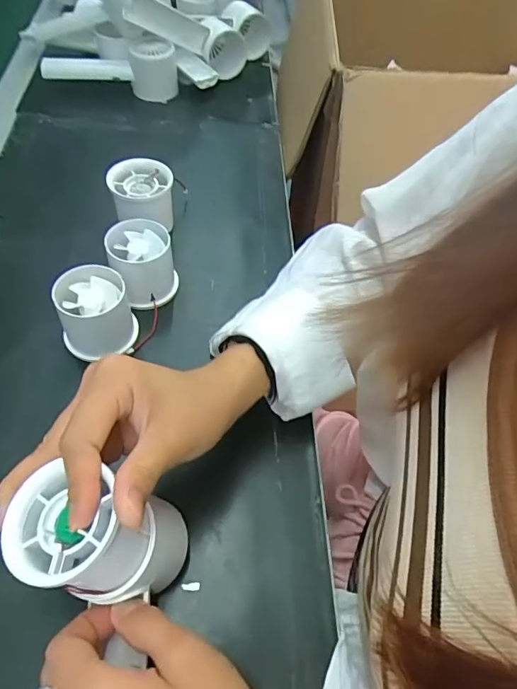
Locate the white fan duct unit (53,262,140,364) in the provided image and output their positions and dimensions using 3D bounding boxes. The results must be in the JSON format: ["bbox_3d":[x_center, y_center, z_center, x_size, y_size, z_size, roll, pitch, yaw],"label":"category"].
[{"bbox_3d":[-0.123,-0.023,0.379,0.053,0.055,0.047,-10,56,-12],"label":"white fan duct unit"}]

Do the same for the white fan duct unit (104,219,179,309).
[{"bbox_3d":[-0.094,-0.064,0.408,0.049,0.056,0.046,-7,55,-10],"label":"white fan duct unit"}]

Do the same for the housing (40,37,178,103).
[{"bbox_3d":[-0.177,-0.333,0.593,0.159,0.049,0.047,3,54,-3],"label":"housing"}]

